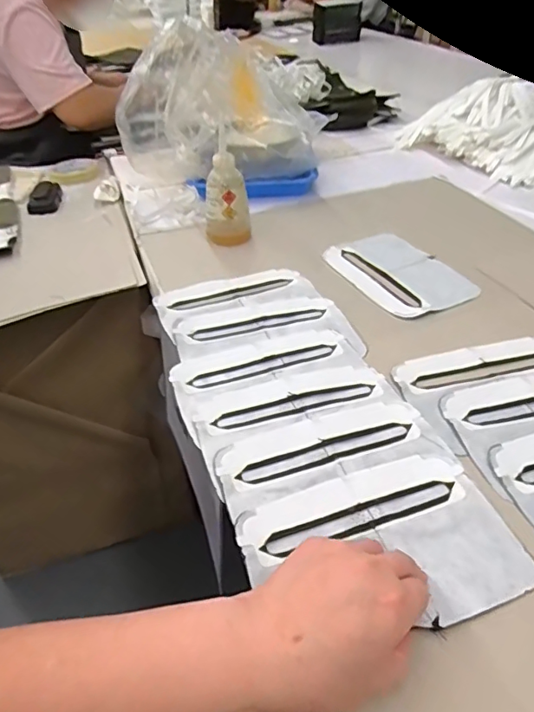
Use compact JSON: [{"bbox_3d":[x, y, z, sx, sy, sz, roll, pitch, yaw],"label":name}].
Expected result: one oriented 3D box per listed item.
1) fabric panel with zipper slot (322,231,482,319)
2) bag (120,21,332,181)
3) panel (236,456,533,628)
[{"bbox_3d":[0.175,-0.113,0.702,0.133,0.006,0.198,-19,41,-17],"label":"fabric panel with zipper slot"},{"bbox_3d":[-0.070,-0.454,0.932,0.310,0.196,0.277,9,40,16],"label":"bag"},{"bbox_3d":[0.085,0.140,0.382,0.194,0.006,0.123,-12,40,-16],"label":"panel"}]

